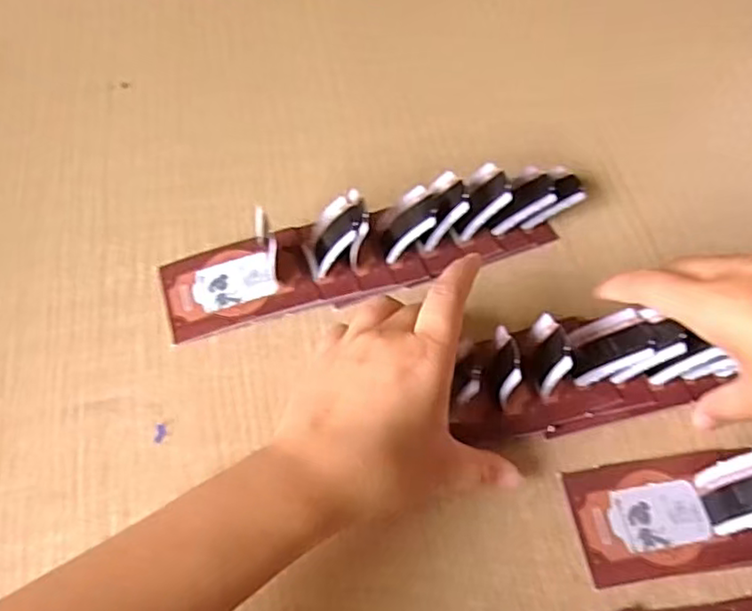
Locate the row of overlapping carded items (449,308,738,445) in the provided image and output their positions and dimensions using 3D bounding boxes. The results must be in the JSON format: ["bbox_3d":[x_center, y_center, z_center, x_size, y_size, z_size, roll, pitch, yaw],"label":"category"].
[{"bbox_3d":[0.106,0.029,0.339,0.137,0.049,0.058,-8,59,-2],"label":"row of overlapping carded items"}]

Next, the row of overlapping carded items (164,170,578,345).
[{"bbox_3d":[0.005,-0.042,0.382,0.256,0.040,0.060,-13,60,-10],"label":"row of overlapping carded items"}]

